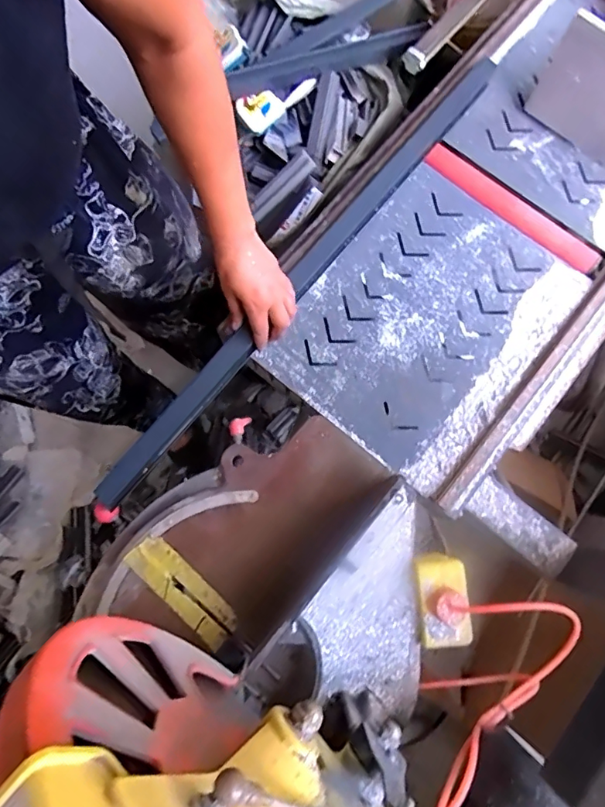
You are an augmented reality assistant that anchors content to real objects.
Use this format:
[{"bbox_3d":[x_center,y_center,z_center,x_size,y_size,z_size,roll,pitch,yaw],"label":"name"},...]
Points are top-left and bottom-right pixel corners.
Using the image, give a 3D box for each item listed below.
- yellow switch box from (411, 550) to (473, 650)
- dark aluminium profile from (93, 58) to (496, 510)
[{"bbox_3d":[0.172,0.241,0.607,0.062,0.059,0.107,-4,78,-2],"label":"yellow switch box"},{"bbox_3d":[0.009,-0.197,0.711,0.042,0.042,0.854,39,82,7],"label":"dark aluminium profile"}]

